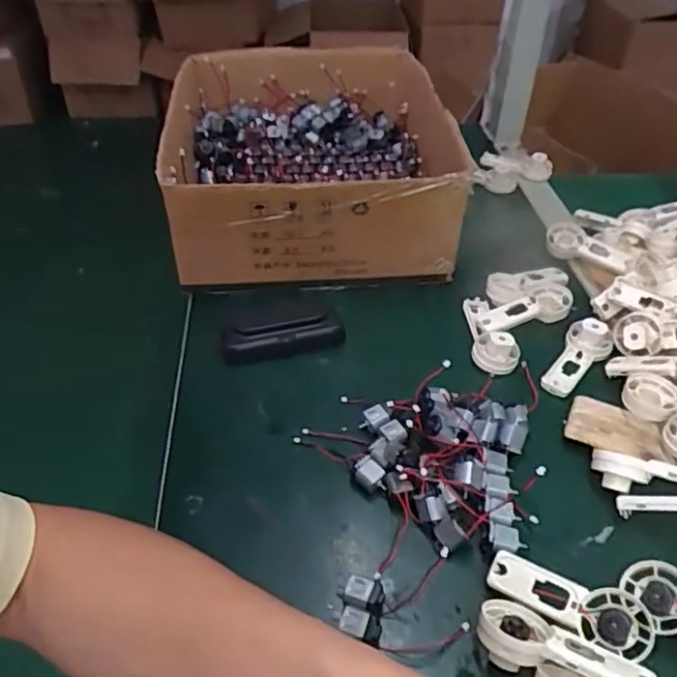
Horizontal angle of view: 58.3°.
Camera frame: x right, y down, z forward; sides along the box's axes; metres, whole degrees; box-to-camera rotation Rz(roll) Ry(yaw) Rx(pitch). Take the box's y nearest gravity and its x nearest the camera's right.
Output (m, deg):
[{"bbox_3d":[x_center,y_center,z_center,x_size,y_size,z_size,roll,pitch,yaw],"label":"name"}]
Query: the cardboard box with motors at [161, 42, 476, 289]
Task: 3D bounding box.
[{"bbox_3d":[-0.030,-0.216,0.706,0.293,0.127,0.388,-6,42,-3],"label":"cardboard box with motors"}]

